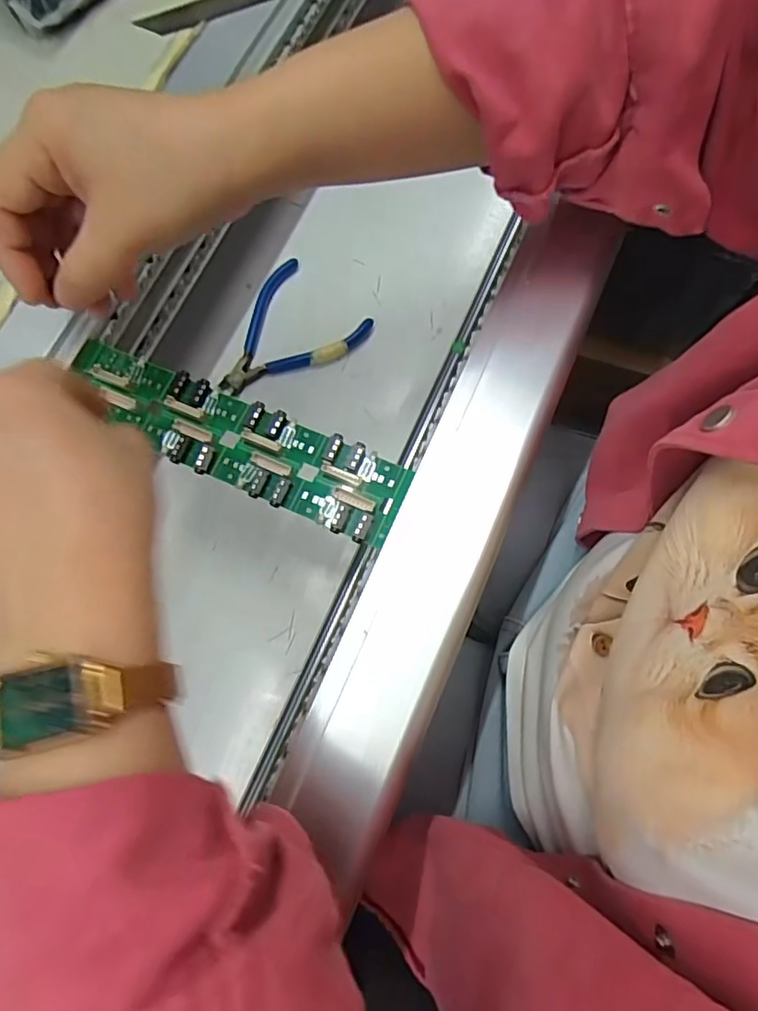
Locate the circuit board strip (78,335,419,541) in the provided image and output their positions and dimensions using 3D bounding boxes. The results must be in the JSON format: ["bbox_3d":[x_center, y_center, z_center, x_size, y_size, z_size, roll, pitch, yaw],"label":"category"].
[{"bbox_3d":[-0.074,-0.035,0.289,0.180,0.007,0.044,25,77,8],"label":"circuit board strip"}]

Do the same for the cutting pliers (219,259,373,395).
[{"bbox_3d":[-0.069,-0.117,0.414,0.083,0.011,0.105,42,80,10],"label":"cutting pliers"}]

